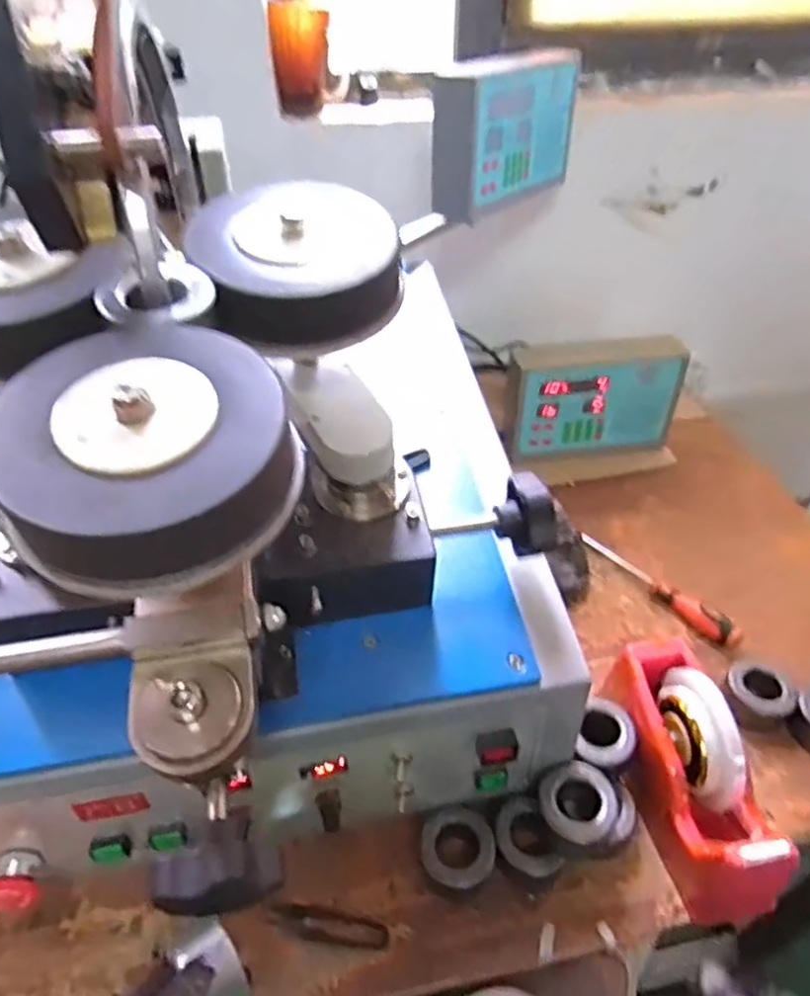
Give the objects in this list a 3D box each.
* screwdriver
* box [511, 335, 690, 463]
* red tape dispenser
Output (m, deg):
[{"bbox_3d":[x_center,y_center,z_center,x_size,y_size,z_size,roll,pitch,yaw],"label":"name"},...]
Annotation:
[{"bbox_3d":[0.284,0.096,0.734,0.025,0.022,0.195,-29,50,-27],"label":"screwdriver"},{"bbox_3d":[0.253,-0.137,0.891,0.225,0.148,0.068,-4,43,-4],"label":"box"},{"bbox_3d":[0.235,0.218,0.544,0.076,0.115,0.202,-8,44,-8],"label":"red tape dispenser"}]

